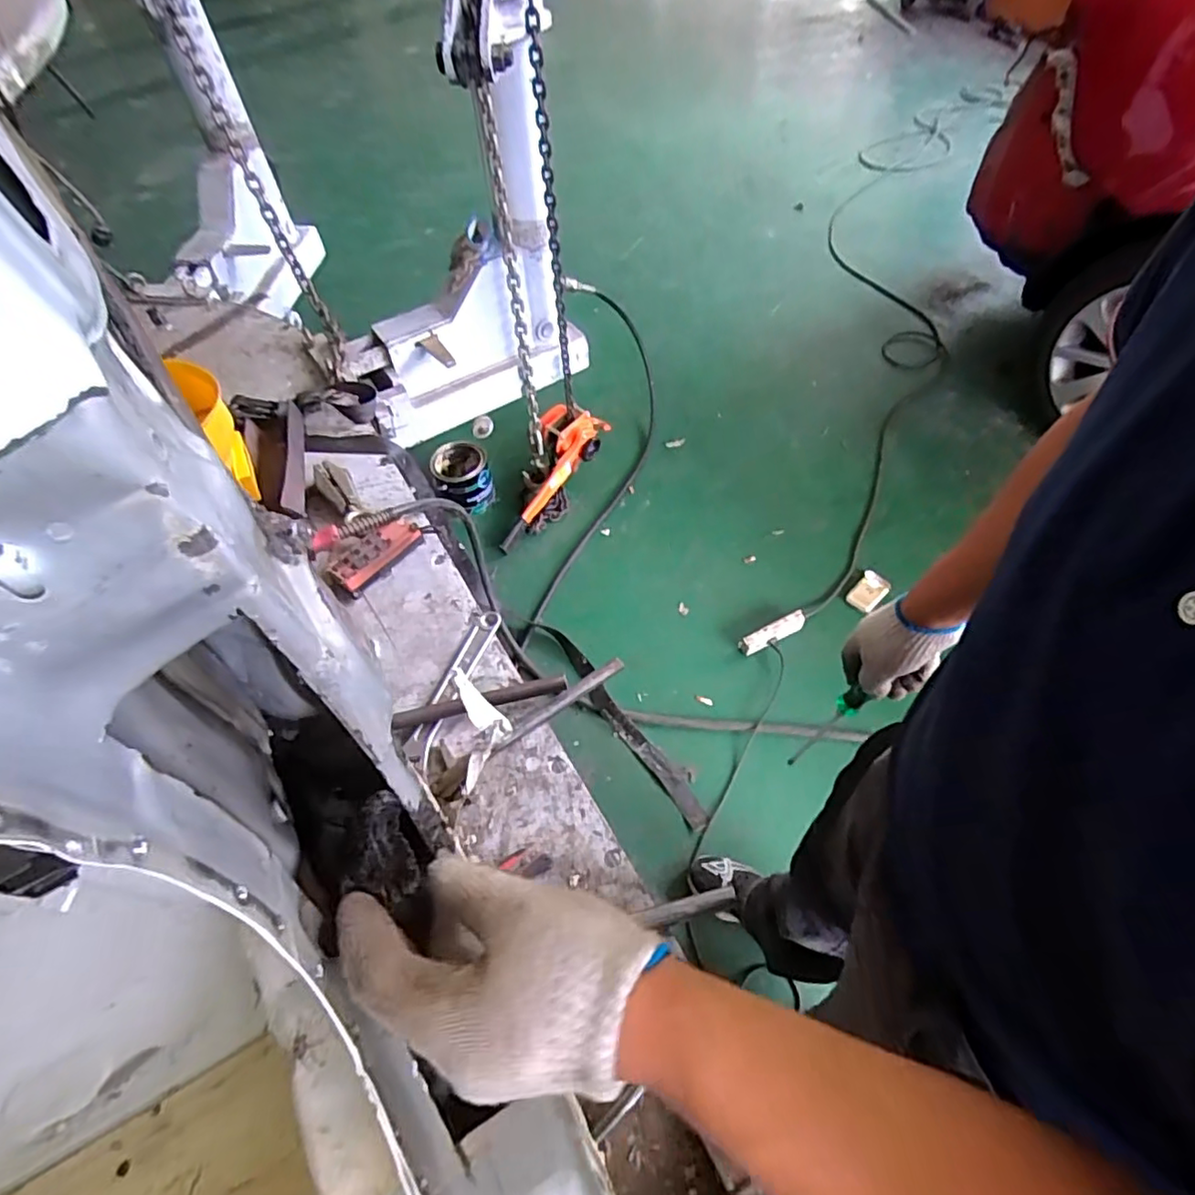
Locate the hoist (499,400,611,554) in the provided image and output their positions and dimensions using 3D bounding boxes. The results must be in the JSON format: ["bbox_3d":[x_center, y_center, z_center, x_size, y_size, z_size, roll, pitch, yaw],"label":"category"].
[{"bbox_3d":[-0.135,-0.351,1.814,0.126,0.183,0.501,28,87,19],"label":"hoist"}]

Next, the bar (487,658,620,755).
[{"bbox_3d":[-0.058,0.162,0.927,0.235,0.019,0.022,-33,61,-18],"label":"bar"}]

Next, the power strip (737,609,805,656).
[{"bbox_3d":[0.445,0.088,1.555,0.200,0.033,0.049,-25,59,-14],"label":"power strip"}]

